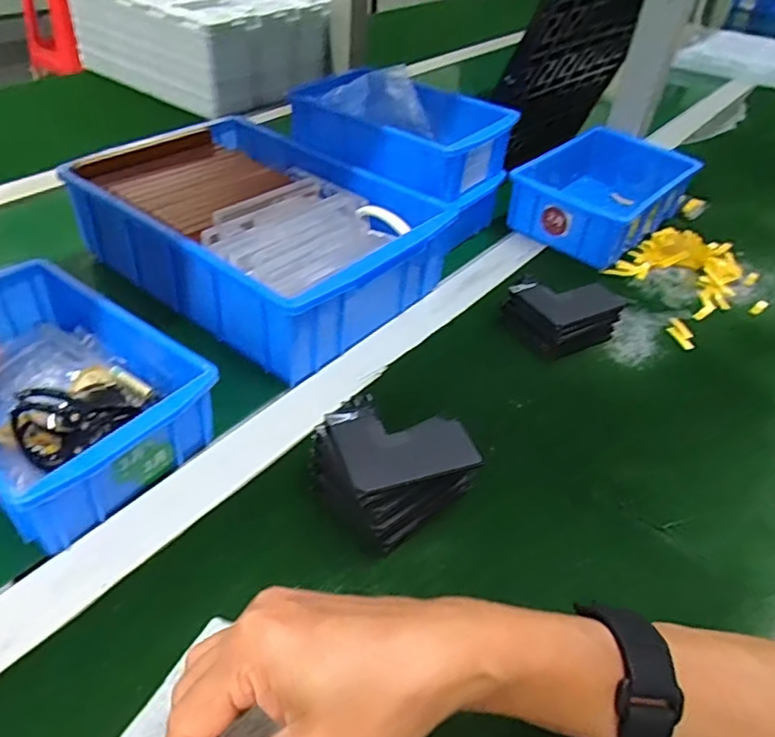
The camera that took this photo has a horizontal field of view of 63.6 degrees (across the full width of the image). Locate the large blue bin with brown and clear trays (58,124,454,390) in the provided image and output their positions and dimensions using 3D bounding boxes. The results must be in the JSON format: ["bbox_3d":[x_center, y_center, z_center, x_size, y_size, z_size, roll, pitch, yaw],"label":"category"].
[{"bbox_3d":[-0.109,-0.125,0.555,0.290,0.077,0.208,30,46,25],"label":"large blue bin with brown and clear trays"}]

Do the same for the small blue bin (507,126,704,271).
[{"bbox_3d":[0.242,-0.201,0.712,0.140,0.066,0.204,32,48,27],"label":"small blue bin"}]

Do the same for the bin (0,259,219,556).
[{"bbox_3d":[-0.224,0.012,0.406,0.197,0.056,0.130,28,46,24],"label":"bin"}]

